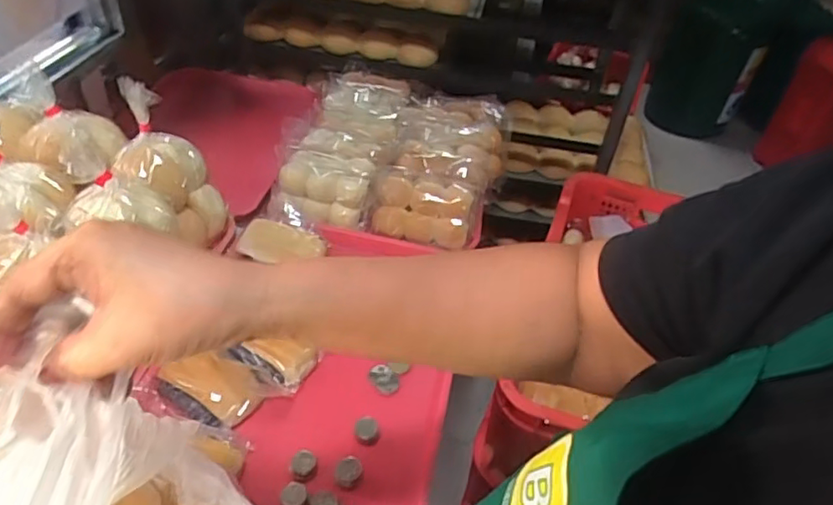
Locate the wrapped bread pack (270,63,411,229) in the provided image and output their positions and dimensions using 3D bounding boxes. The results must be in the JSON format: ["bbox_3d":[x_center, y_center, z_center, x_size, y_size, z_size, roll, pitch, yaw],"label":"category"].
[{"bbox_3d":[-0.103,-0.173,0.895,0.146,0.063,0.364,8,41,3],"label":"wrapped bread pack"}]

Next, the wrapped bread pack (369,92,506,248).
[{"bbox_3d":[0.044,-0.138,0.881,0.163,0.074,0.308,10,41,5],"label":"wrapped bread pack"}]

